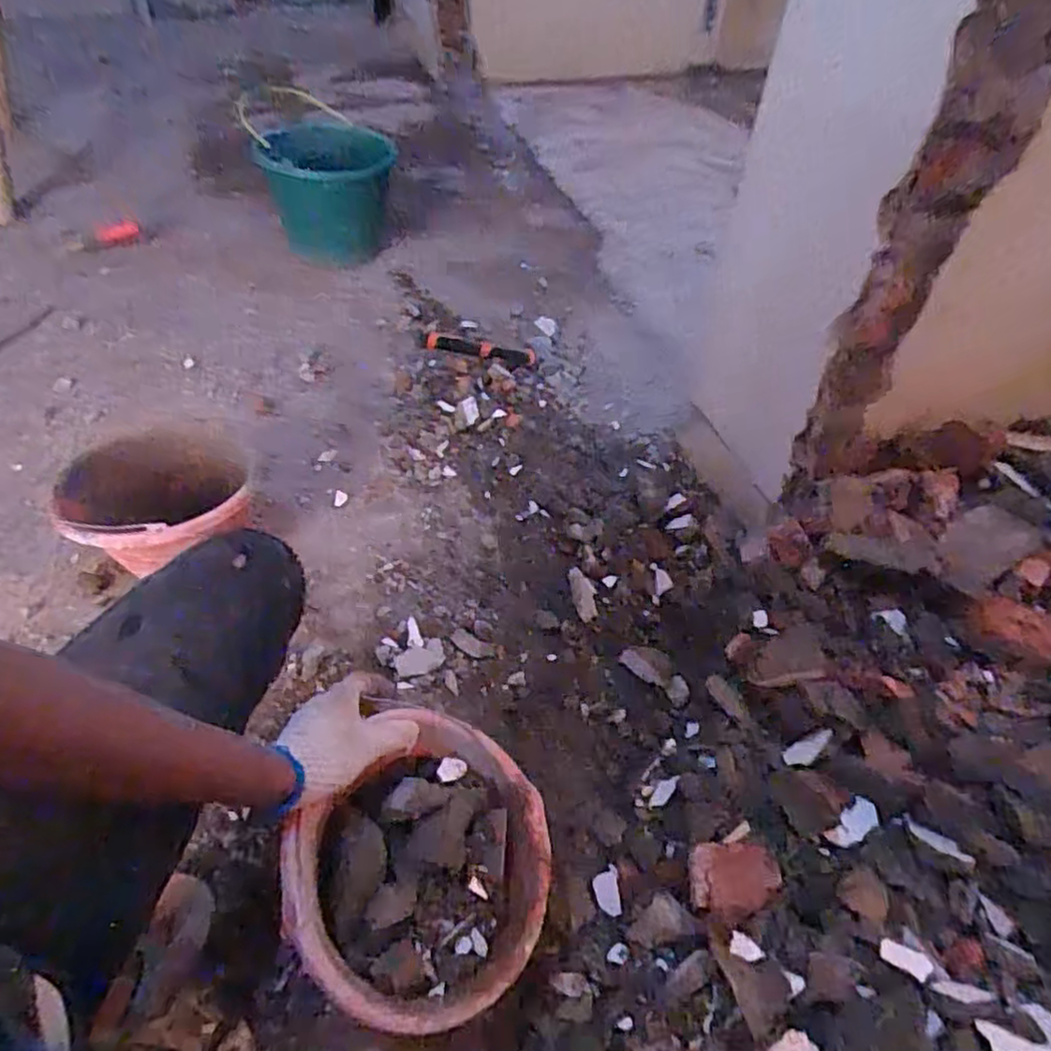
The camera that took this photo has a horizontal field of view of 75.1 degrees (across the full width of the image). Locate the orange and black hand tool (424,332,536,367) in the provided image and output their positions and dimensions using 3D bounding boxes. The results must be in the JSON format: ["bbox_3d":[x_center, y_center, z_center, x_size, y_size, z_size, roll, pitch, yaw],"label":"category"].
[{"bbox_3d":[-0.085,-0.336,1.304,0.203,0.030,0.031,7,48,-12],"label":"orange and black hand tool"}]

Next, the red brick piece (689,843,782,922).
[{"bbox_3d":[0.211,0.364,0.697,0.086,0.037,0.072,4,49,2],"label":"red brick piece"}]

